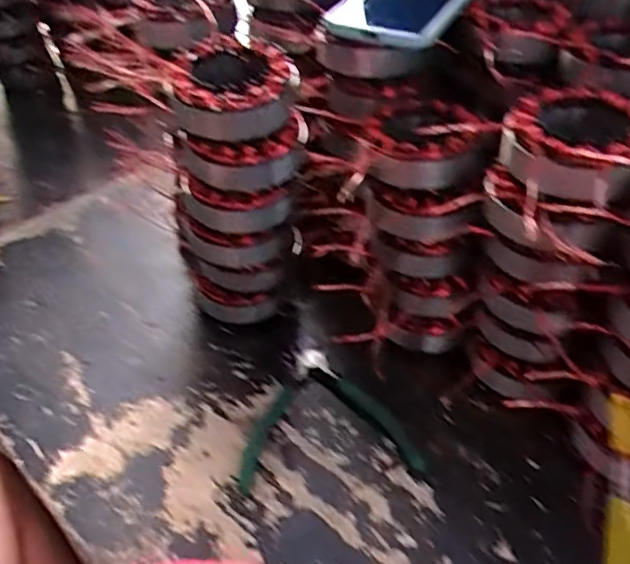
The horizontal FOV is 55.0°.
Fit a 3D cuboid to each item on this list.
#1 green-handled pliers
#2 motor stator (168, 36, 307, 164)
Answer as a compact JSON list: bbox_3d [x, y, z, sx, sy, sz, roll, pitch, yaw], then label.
[{"bbox_3d":[0.008,0.101,0.478,0.133,0.015,0.118,-6,43,-1],"label":"green-handled pliers"},{"bbox_3d":[-0.057,-0.132,0.437,0.089,0.055,0.087,-14,43,-10],"label":"motor stator"}]

